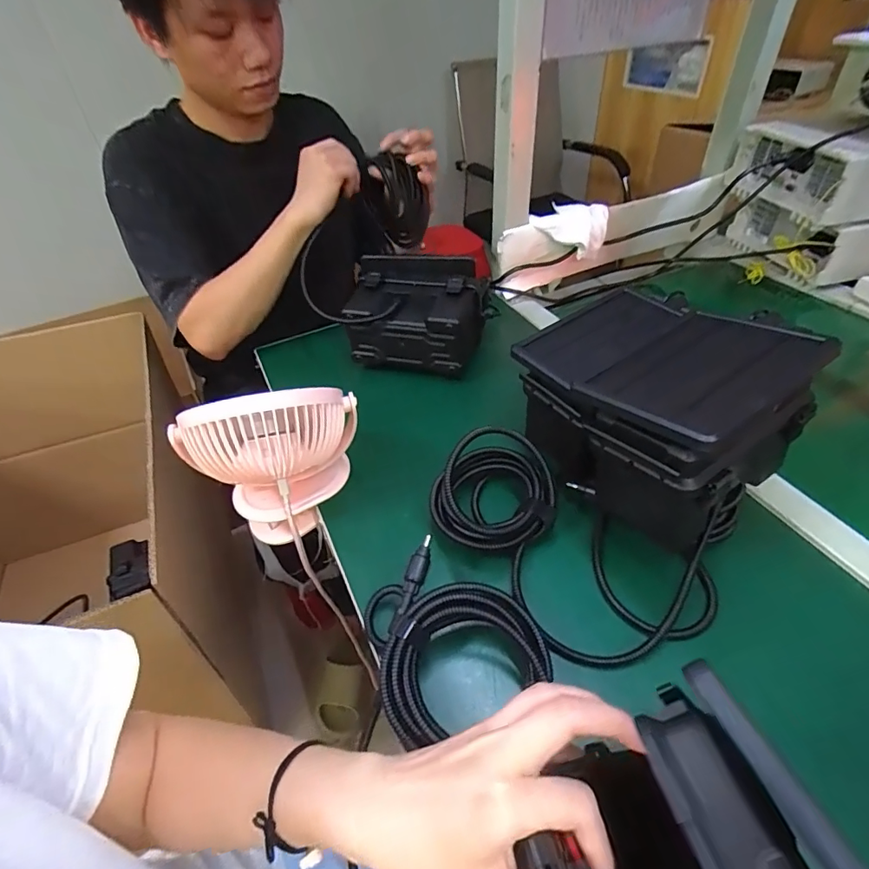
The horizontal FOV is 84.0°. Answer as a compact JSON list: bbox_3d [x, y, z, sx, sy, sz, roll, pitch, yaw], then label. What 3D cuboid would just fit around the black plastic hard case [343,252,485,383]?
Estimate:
[{"bbox_3d":[-0.021,-0.163,0.668,0.170,0.110,0.129,7,44,12],"label":"black plastic hard case"}]

